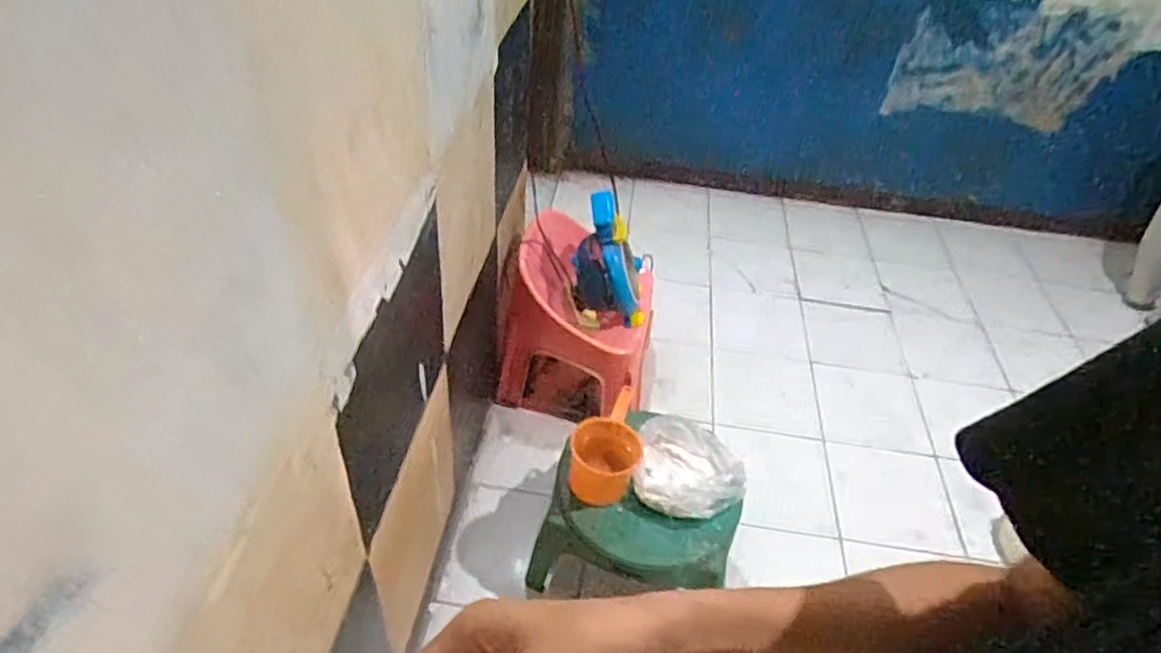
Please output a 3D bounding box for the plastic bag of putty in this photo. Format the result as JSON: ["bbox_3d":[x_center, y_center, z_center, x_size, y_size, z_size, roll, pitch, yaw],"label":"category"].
[{"bbox_3d":[0.219,0.283,1.388,0.210,0.083,0.198,10,42,4],"label":"plastic bag of putty"}]

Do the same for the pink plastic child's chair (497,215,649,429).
[{"bbox_3d":[-0.006,-0.016,1.715,0.349,0.453,0.281,9,42,2],"label":"pink plastic child's chair"}]

